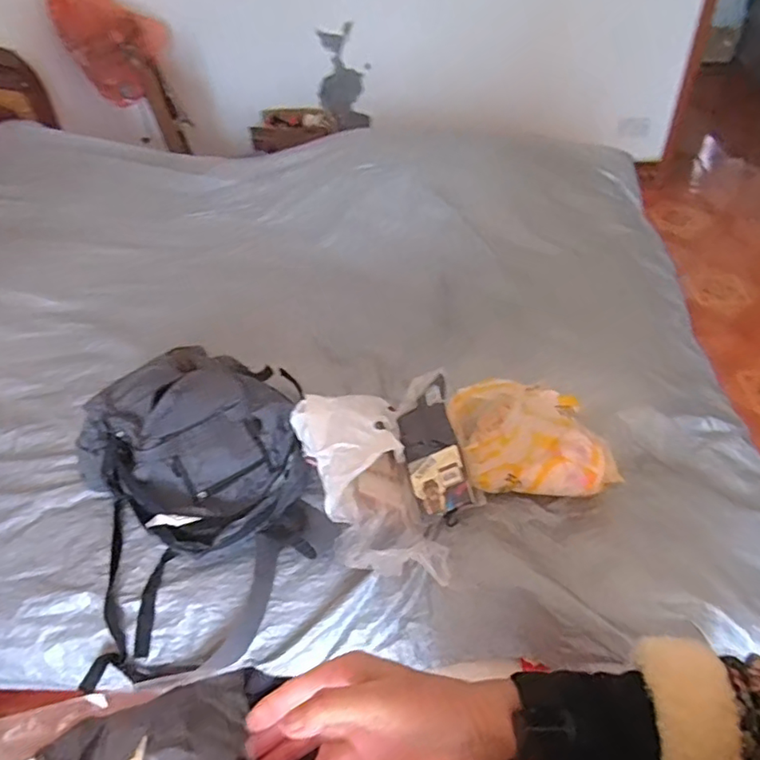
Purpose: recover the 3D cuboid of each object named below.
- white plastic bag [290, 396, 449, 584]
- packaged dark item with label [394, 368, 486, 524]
[{"bbox_3d":[-0.023,0.142,0.836,0.160,0.095,0.342,-15,44,-9],"label":"white plastic bag"},{"bbox_3d":[0.081,0.094,0.853,0.094,0.027,0.256,-27,50,20],"label":"packaged dark item with label"}]

